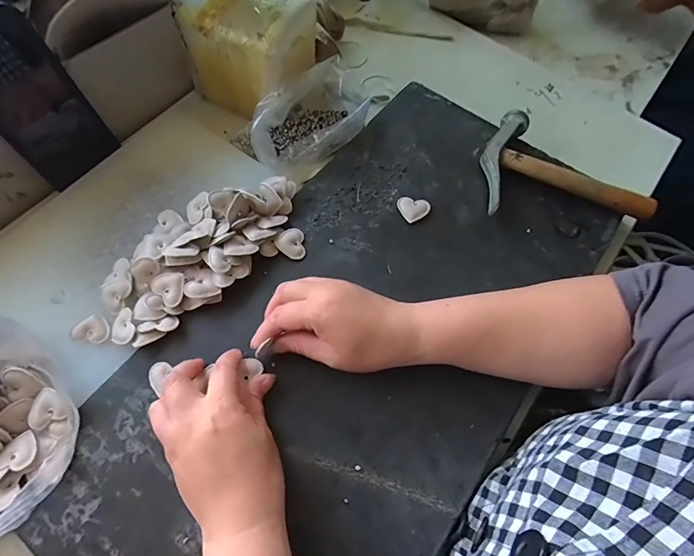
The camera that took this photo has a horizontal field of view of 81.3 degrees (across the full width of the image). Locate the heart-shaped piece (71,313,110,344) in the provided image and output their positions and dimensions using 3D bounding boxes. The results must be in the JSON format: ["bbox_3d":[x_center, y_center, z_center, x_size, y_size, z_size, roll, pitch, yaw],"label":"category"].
[{"bbox_3d":[-0.231,0.048,0.368,0.028,0.009,0.027,1,65,-1],"label":"heart-shaped piece"}]

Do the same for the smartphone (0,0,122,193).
[{"bbox_3d":[-0.300,-0.168,0.389,0.006,0.154,0.083,32,67,28],"label":"smartphone"}]

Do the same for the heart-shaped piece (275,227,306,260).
[{"bbox_3d":[-0.053,-0.036,0.408,0.031,0.007,0.031,1,65,-1],"label":"heart-shaped piece"}]

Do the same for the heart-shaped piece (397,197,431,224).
[{"bbox_3d":[0.072,-0.077,0.434,0.032,0.008,0.031,1,65,-1],"label":"heart-shaped piece"}]

